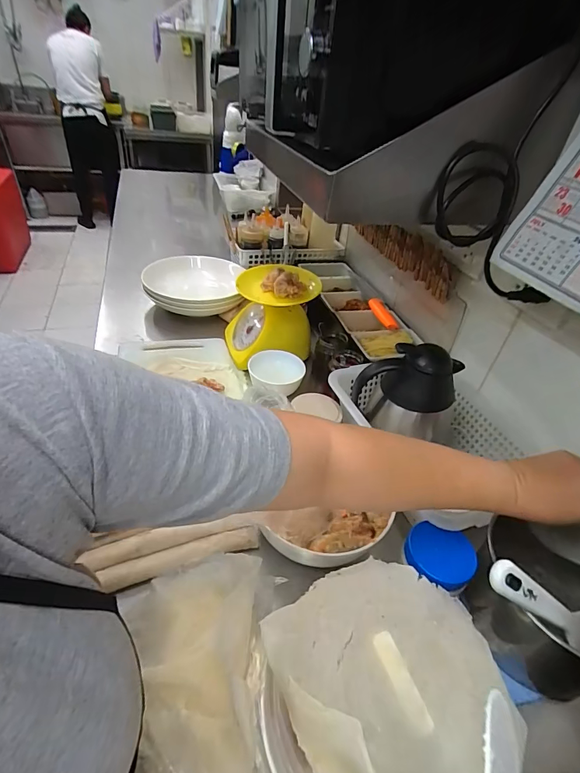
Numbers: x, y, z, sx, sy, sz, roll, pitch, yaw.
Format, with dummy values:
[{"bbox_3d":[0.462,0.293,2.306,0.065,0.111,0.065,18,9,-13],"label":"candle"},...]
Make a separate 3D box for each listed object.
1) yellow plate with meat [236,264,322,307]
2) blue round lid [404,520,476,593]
[{"bbox_3d":[-0.022,-0.205,0.754,0.161,0.045,0.142,6,39,-2],"label":"yellow plate with meat"},{"bbox_3d":[0.166,0.190,0.426,0.071,0.018,0.063,6,49,21],"label":"blue round lid"}]

